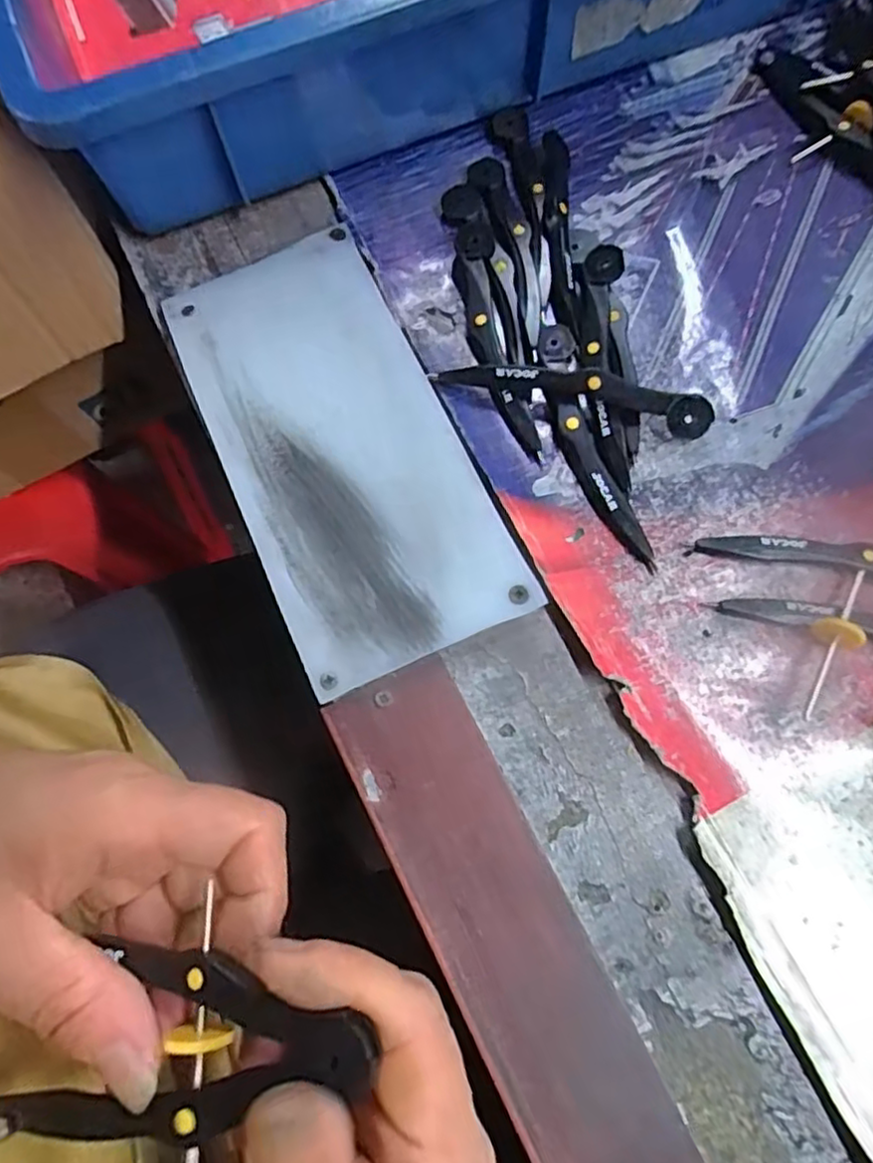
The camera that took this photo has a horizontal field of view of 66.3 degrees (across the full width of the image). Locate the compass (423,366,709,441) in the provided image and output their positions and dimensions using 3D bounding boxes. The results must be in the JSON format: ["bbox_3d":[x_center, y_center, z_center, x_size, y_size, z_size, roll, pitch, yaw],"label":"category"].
[{"bbox_3d":[0.057,-0.080,0.281,0.115,0.014,0.013,13,75,5],"label":"compass"}]

